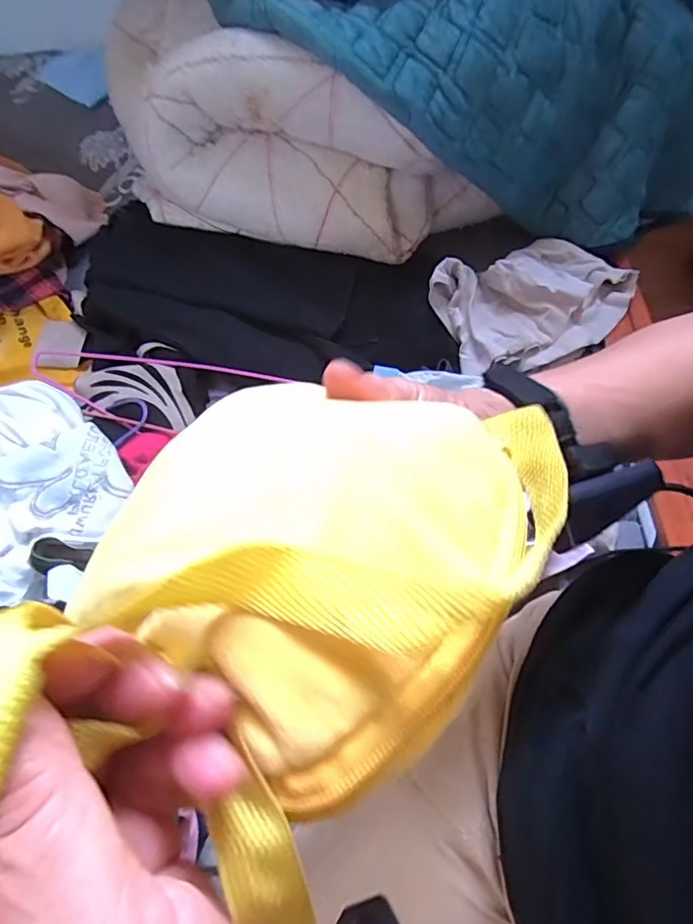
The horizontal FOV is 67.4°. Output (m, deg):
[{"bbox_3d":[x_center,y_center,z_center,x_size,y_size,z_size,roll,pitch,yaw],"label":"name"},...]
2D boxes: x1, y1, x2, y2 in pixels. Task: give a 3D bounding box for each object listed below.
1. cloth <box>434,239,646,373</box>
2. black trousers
[{"bbox_3d":[0.253,-0.215,0.687,0.246,0.062,0.172,-24,63,-10],"label":"cloth"},{"bbox_3d":[-0.119,-0.238,0.713,0.524,0.048,0.249,6,62,7],"label":"black trousers"}]

